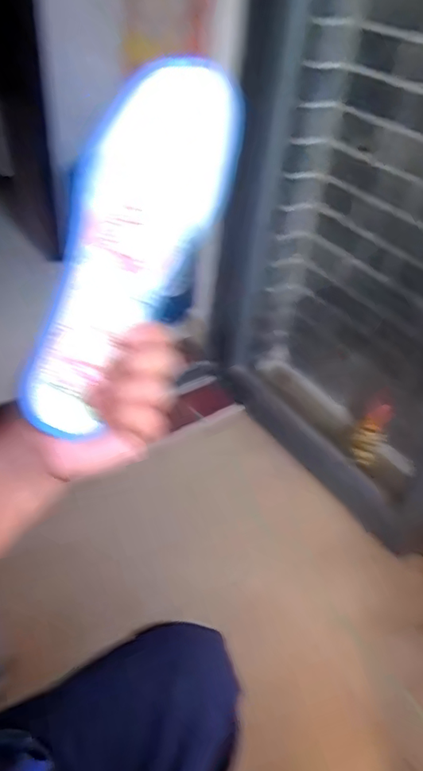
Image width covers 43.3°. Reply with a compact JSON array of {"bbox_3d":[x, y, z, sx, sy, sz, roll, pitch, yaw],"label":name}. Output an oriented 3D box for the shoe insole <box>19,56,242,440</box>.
[{"bbox_3d":[-0.056,-0.089,0.335,0.081,0.241,0.015,28,-3,-24],"label":"shoe insole"}]

